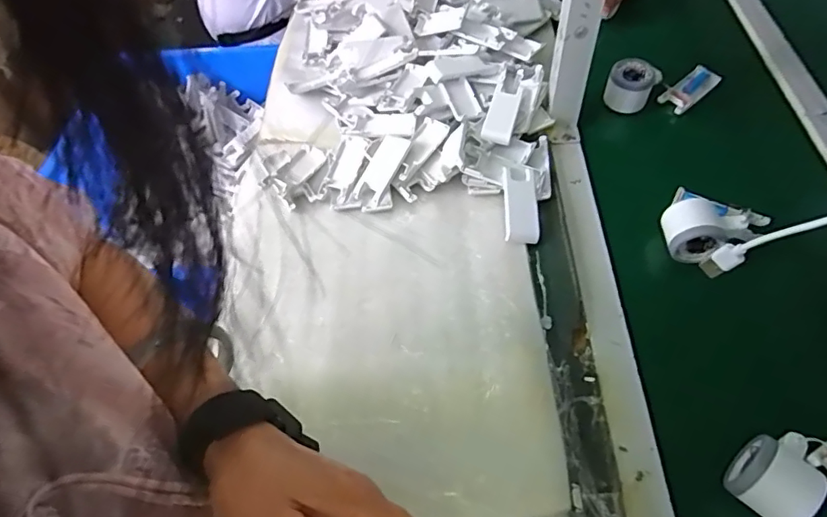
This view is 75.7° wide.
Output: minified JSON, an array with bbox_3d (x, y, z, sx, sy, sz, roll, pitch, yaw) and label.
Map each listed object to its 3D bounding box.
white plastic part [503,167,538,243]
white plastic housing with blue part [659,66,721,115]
[{"bbox_3d":[0.130,-0.066,0.649,0.041,0.025,0.100,1,55,5],"label":"white plastic part"},{"bbox_3d":[0.404,-0.246,0.781,0.093,0.029,0.035,-33,59,-18],"label":"white plastic housing with blue part"}]

